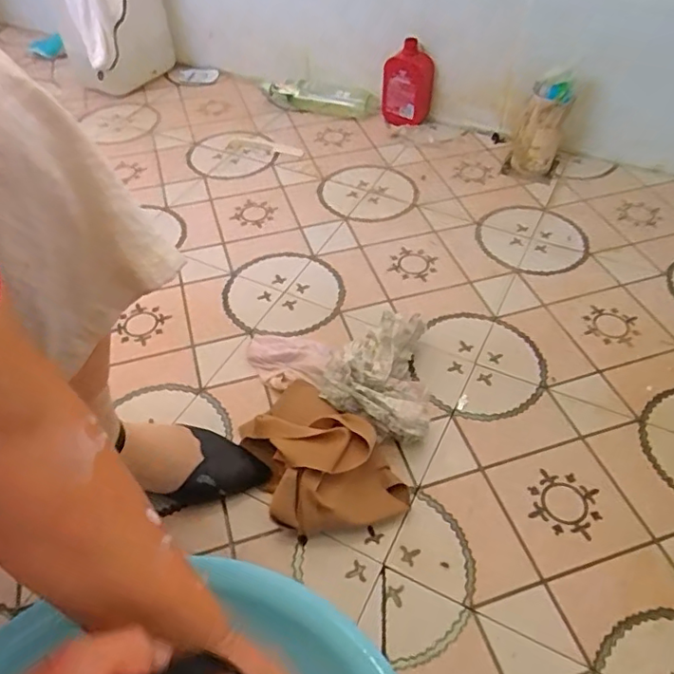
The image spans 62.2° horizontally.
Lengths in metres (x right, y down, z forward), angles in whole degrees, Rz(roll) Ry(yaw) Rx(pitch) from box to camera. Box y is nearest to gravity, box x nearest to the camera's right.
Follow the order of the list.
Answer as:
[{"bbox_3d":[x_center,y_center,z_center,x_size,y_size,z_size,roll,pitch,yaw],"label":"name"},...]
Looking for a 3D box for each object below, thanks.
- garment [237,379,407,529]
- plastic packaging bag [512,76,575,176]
[{"bbox_3d":[-0.024,0.120,0.620,0.139,0.079,0.191,-19,50,-15],"label":"garment"},{"bbox_3d":[0.366,-0.379,1.003,0.074,0.163,0.071,13,49,13],"label":"plastic packaging bag"}]

